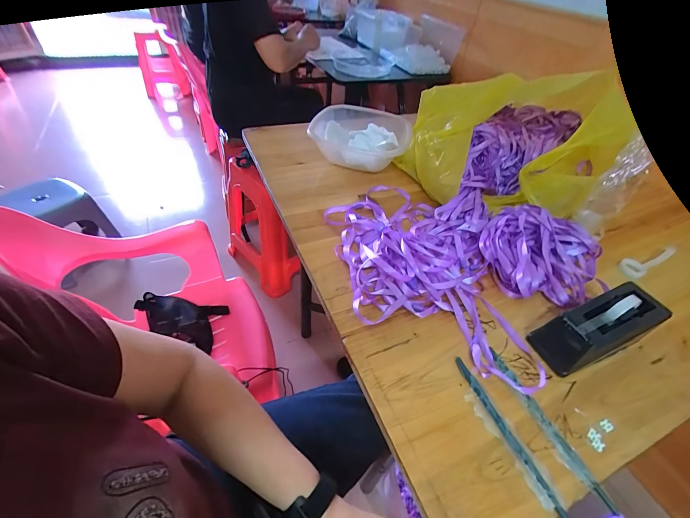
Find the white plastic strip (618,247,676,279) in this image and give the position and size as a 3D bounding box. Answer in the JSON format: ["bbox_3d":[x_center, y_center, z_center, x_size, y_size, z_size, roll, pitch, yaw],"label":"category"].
[{"bbox_3d":[0.506,0.005,0.525,0.106,0.014,0.032,-18,50,-6],"label":"white plastic strip"}]

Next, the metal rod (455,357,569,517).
[{"bbox_3d":[0.181,0.200,0.305,0.011,0.008,0.233,-14,49,-20],"label":"metal rod"}]

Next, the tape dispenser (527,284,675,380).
[{"bbox_3d":[0.316,0.084,0.391,0.151,0.075,0.060,-14,49,-20],"label":"tape dispenser"}]

